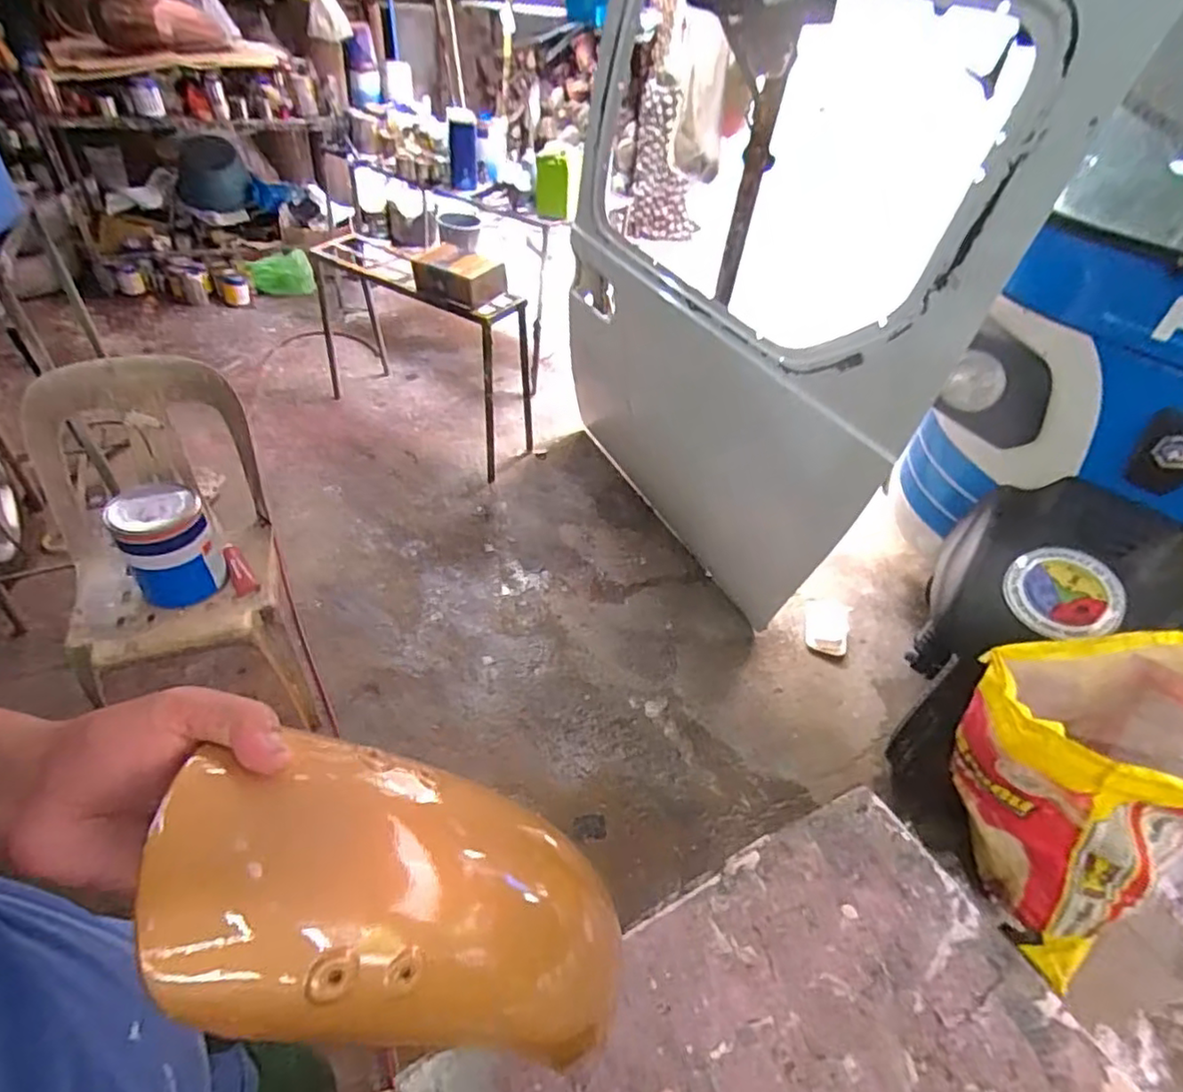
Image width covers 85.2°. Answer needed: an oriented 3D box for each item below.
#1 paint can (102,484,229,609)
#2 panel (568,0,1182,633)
[{"bbox_3d":[-0.869,0.009,1.330,0.159,0.235,0.159,4,44,-4],"label":"paint can"},{"bbox_3d":[0.276,-0.652,1.691,0.259,1.503,1.468,-18,49,-24],"label":"panel"}]

